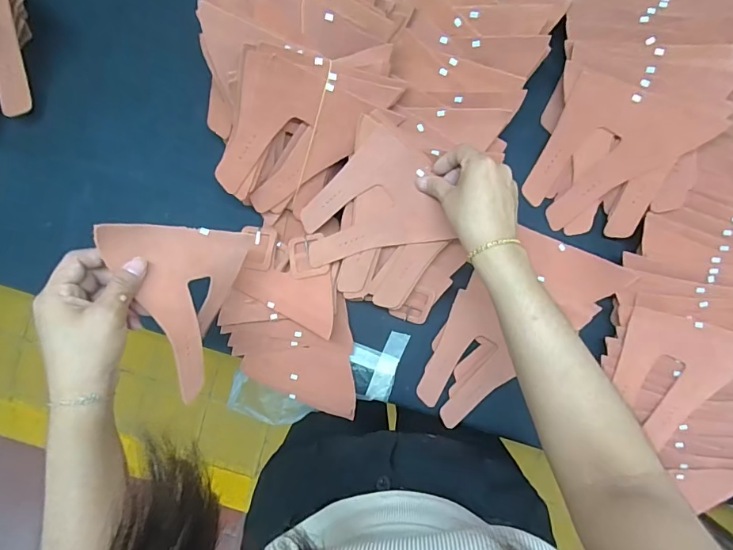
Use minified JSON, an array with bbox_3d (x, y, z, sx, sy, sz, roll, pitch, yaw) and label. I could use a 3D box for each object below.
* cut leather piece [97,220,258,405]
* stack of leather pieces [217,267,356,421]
[{"bbox_3d":[-0.184,0.035,0.420,0.046,0.143,0.160,4,91,35],"label":"cut leather piece"},{"bbox_3d":[-0.100,0.087,0.542,0.175,0.049,0.179,4,93,2],"label":"stack of leather pieces"}]

